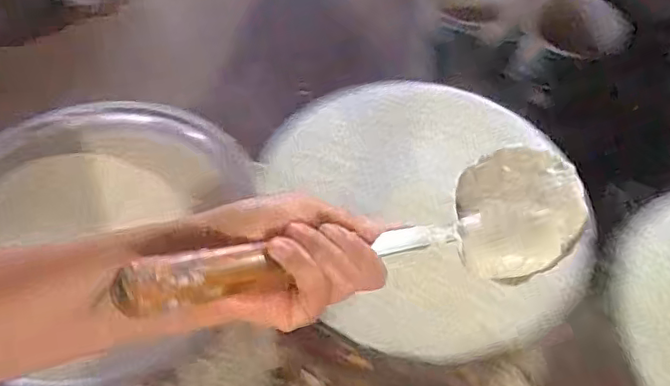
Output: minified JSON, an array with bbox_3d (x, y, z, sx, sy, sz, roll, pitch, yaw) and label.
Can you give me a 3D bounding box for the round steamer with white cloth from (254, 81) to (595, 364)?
[{"bbox_3d":[0.118,0.004,0.722,0.353,0.036,0.393,-20,60,-15],"label":"round steamer with white cloth"}]

